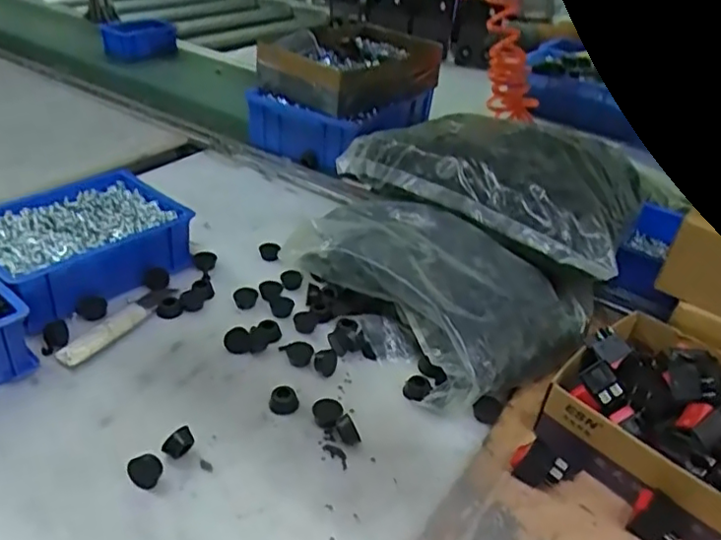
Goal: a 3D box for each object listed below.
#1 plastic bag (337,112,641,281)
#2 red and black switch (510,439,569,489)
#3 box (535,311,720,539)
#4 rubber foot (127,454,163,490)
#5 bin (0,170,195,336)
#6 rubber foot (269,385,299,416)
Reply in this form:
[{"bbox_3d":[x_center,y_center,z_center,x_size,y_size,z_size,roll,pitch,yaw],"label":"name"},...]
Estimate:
[{"bbox_3d":[0.158,-0.110,0.676,0.310,0.081,0.195,26,39,29],"label":"plastic bag"},{"bbox_3d":[0.136,0.150,0.465,0.038,0.026,0.025,21,37,23],"label":"red and black switch"},{"bbox_3d":[0.269,0.123,0.478,0.212,0.087,0.181,31,41,34],"label":"box"},{"bbox_3d":[-0.153,0.146,0.437,0.022,0.018,0.017,-19,41,-32],"label":"rubber foot"},{"bbox_3d":[-0.294,-0.027,0.640,0.154,0.068,0.197,26,39,28],"label":"bin"},{"bbox_3d":[-0.064,0.110,0.513,0.024,0.016,0.020,-2,34,-10],"label":"rubber foot"}]

